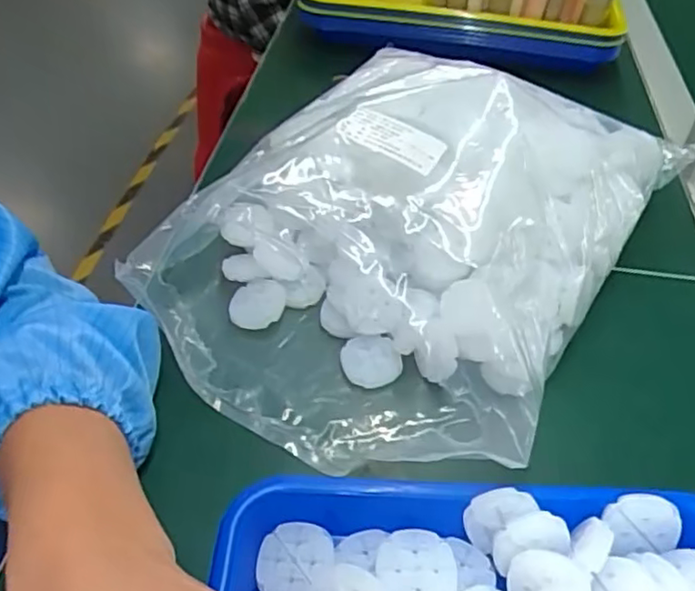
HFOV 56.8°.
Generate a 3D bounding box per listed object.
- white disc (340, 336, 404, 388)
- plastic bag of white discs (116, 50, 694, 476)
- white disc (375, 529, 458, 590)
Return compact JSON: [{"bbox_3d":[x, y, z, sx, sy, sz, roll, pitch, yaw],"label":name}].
[{"bbox_3d":[0.014,0.040,0.389,0.036,0.011,0.032,2,46,0],"label":"white disc"},{"bbox_3d":[0.048,-0.059,0.426,0.249,0.106,0.345,26,51,21],"label":"plastic bag of white discs"},{"bbox_3d":[0.031,0.123,0.288,0.034,0.007,0.034,1,46,-1],"label":"white disc"}]

